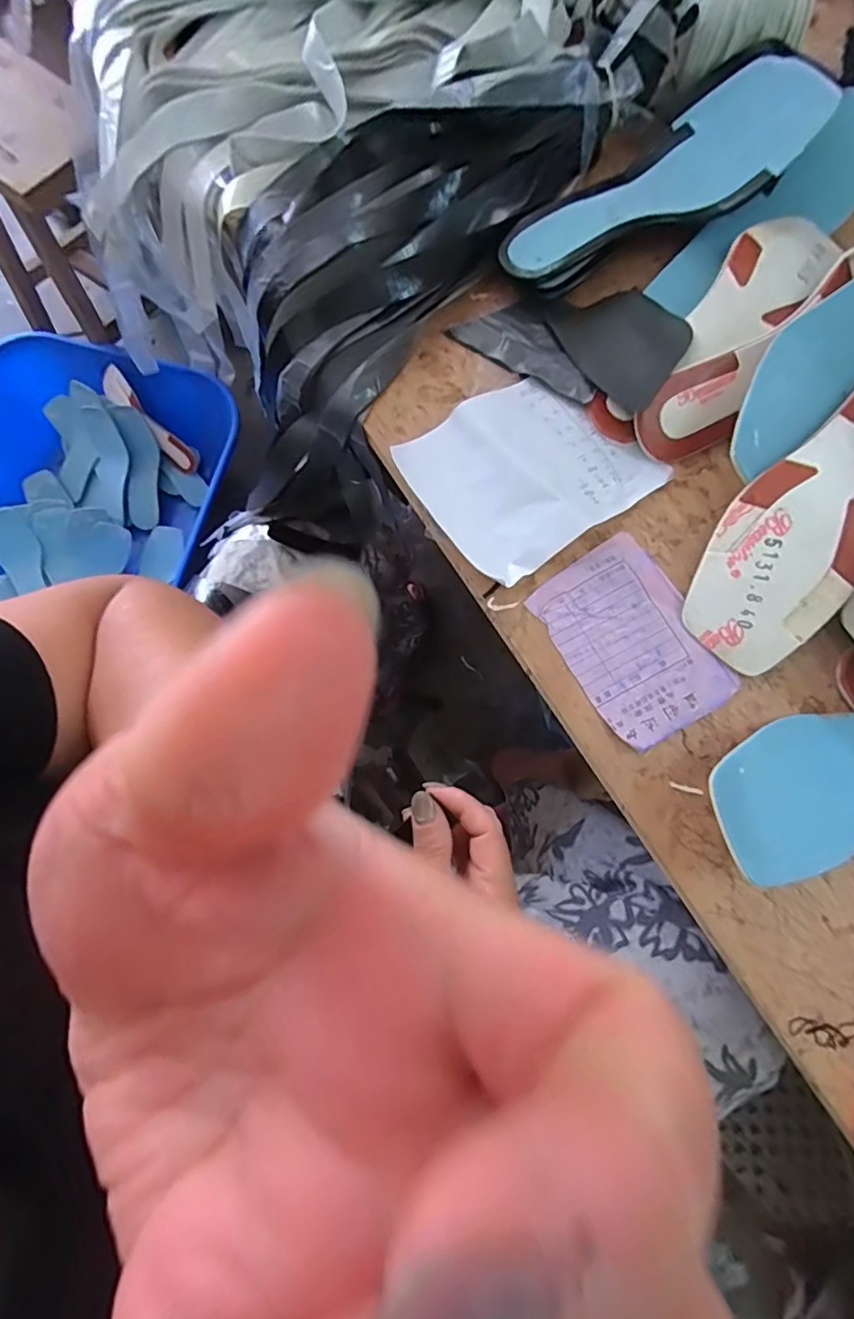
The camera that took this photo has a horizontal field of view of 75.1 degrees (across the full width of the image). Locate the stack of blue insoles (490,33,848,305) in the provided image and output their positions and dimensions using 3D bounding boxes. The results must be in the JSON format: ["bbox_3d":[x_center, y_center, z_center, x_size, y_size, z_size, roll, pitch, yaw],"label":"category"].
[{"bbox_3d":[0.165,-0.360,0.416,0.239,0.071,0.100,-27,79,-6],"label":"stack of blue insoles"}]

